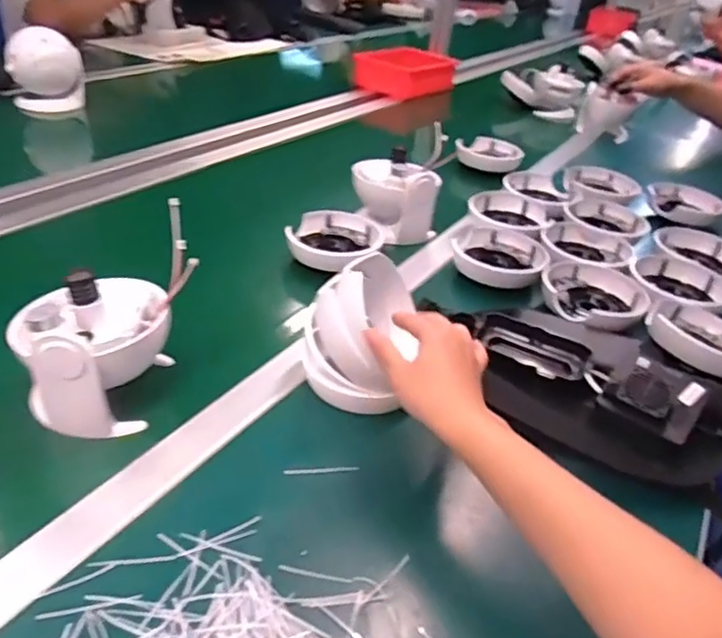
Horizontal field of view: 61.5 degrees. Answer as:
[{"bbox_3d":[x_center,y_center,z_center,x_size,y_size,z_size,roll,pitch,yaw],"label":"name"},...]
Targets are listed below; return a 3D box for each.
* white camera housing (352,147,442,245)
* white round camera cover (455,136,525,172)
[{"bbox_3d":[0.049,-0.171,0.836,0.104,0.104,0.085,-7,36,-18],"label":"white camera housing"},{"bbox_3d":[0.240,-0.307,1.128,0.119,0.036,0.092,15,35,13],"label":"white round camera cover"}]

